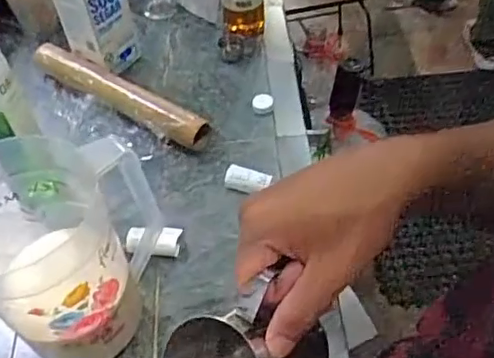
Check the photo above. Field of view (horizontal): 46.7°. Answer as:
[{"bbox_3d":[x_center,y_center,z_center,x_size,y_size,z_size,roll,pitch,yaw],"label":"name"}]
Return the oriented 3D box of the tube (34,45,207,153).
[{"bbox_3d":[-0.184,-0.122,0.805,0.318,0.040,0.050,27,58,24],"label":"tube"}]

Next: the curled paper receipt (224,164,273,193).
[{"bbox_3d":[0.000,0.001,0.701,0.056,0.021,0.028,17,54,18],"label":"curled paper receipt"}]

